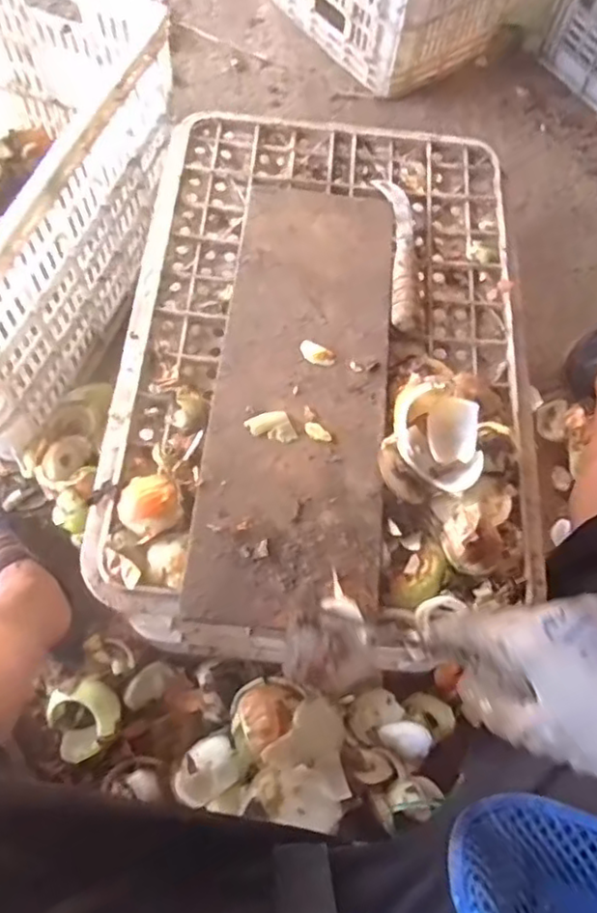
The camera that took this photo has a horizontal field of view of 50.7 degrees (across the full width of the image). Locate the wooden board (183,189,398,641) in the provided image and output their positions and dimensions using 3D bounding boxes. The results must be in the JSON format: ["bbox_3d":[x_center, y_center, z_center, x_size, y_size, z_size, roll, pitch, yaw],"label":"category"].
[{"bbox_3d":[0.005,-0.067,0.514,0.139,0.015,0.400,4,66,2],"label":"wooden board"}]

